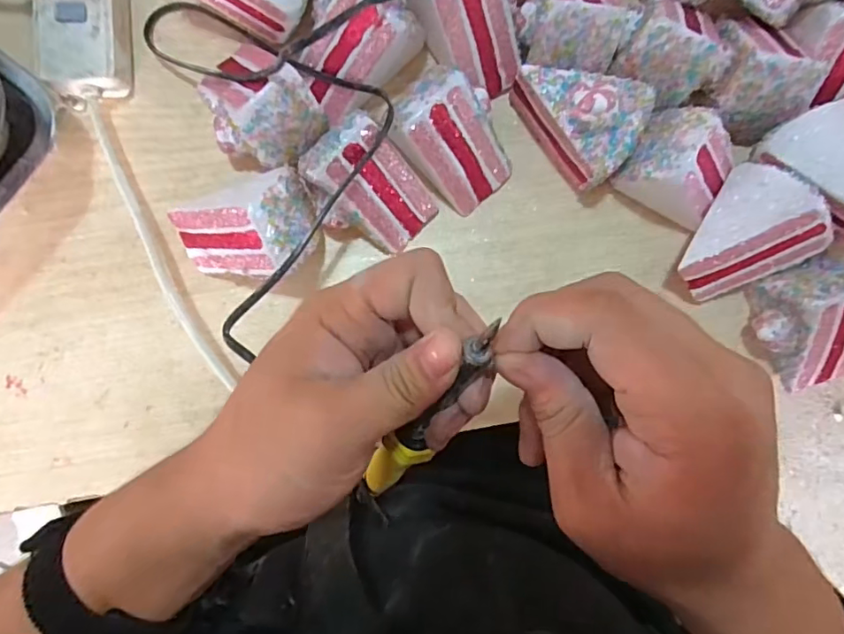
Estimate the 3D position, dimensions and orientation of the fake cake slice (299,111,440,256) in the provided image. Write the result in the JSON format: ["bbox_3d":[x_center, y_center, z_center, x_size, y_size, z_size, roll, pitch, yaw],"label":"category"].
[{"bbox_3d":[-0.036,-0.083,0.368,0.065,0.059,0.081,-43,91,-4],"label":"fake cake slice"}]

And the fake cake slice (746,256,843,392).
[{"bbox_3d":[0.271,0.008,0.381,0.067,0.059,0.088,-24,90,-4],"label":"fake cake slice"}]

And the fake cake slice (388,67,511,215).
[{"bbox_3d":[0.021,-0.118,0.370,0.077,0.057,0.068,42,87,-1],"label":"fake cake slice"}]

